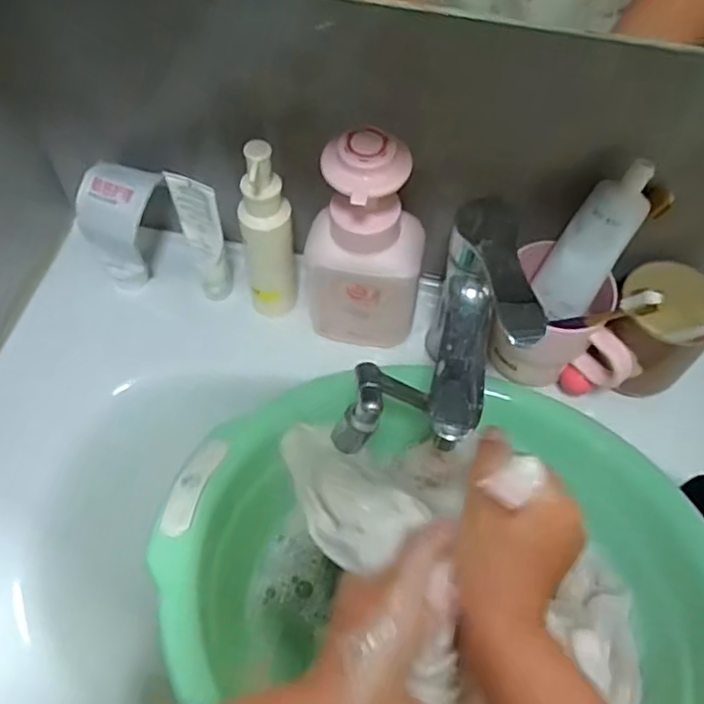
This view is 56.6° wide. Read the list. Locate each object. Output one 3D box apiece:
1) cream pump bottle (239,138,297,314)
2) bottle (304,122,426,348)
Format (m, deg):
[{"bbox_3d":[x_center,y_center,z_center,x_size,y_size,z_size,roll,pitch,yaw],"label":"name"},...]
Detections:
[{"bbox_3d":[-0.068,-0.089,0.526,0.041,0.172,0.033,-7,59,-6],"label":"cream pump bottle"},{"bbox_3d":[0.009,-0.077,0.511,0.092,0.203,0.056,5,59,1],"label":"bottle"}]

